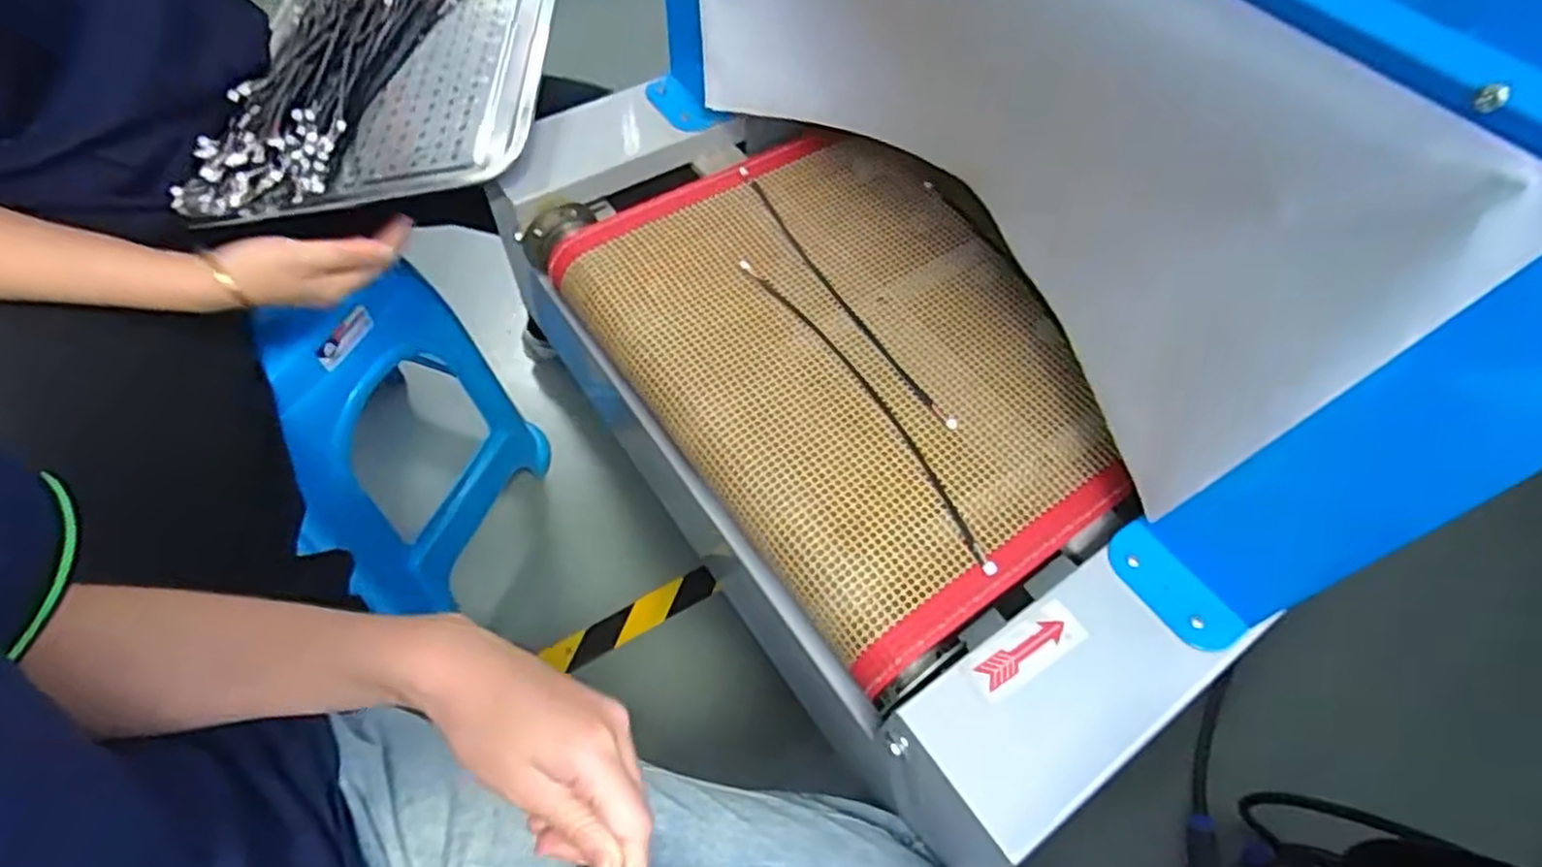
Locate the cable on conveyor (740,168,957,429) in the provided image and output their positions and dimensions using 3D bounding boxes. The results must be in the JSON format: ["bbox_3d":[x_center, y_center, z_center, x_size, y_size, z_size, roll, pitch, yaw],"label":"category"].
[{"bbox_3d":[0.046,-0.106,0.543,0.013,0.006,0.276,-28,64,-14],"label":"cable on conveyor"}]

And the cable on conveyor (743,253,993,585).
[{"bbox_3d":[0.062,-0.025,0.494,0.023,0.007,0.279,-29,64,-14],"label":"cable on conveyor"}]

